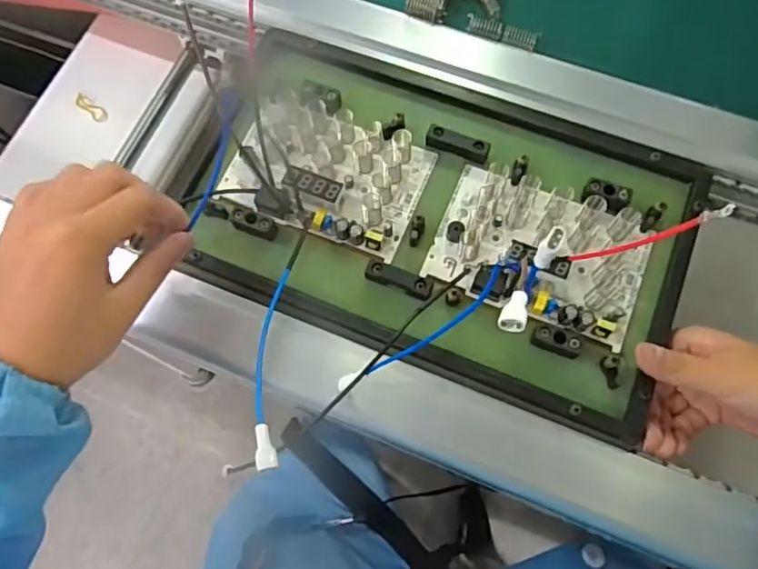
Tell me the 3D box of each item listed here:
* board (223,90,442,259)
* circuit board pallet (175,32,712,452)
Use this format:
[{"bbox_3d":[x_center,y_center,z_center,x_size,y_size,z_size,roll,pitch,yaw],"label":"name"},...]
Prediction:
[{"bbox_3d":[-0.036,-0.083,0.410,0.133,0.021,0.088,21,74,8],"label":"board"},{"bbox_3d":[0.036,-0.046,0.402,0.327,0.022,0.204,22,72,8],"label":"circuit board pallet"}]

